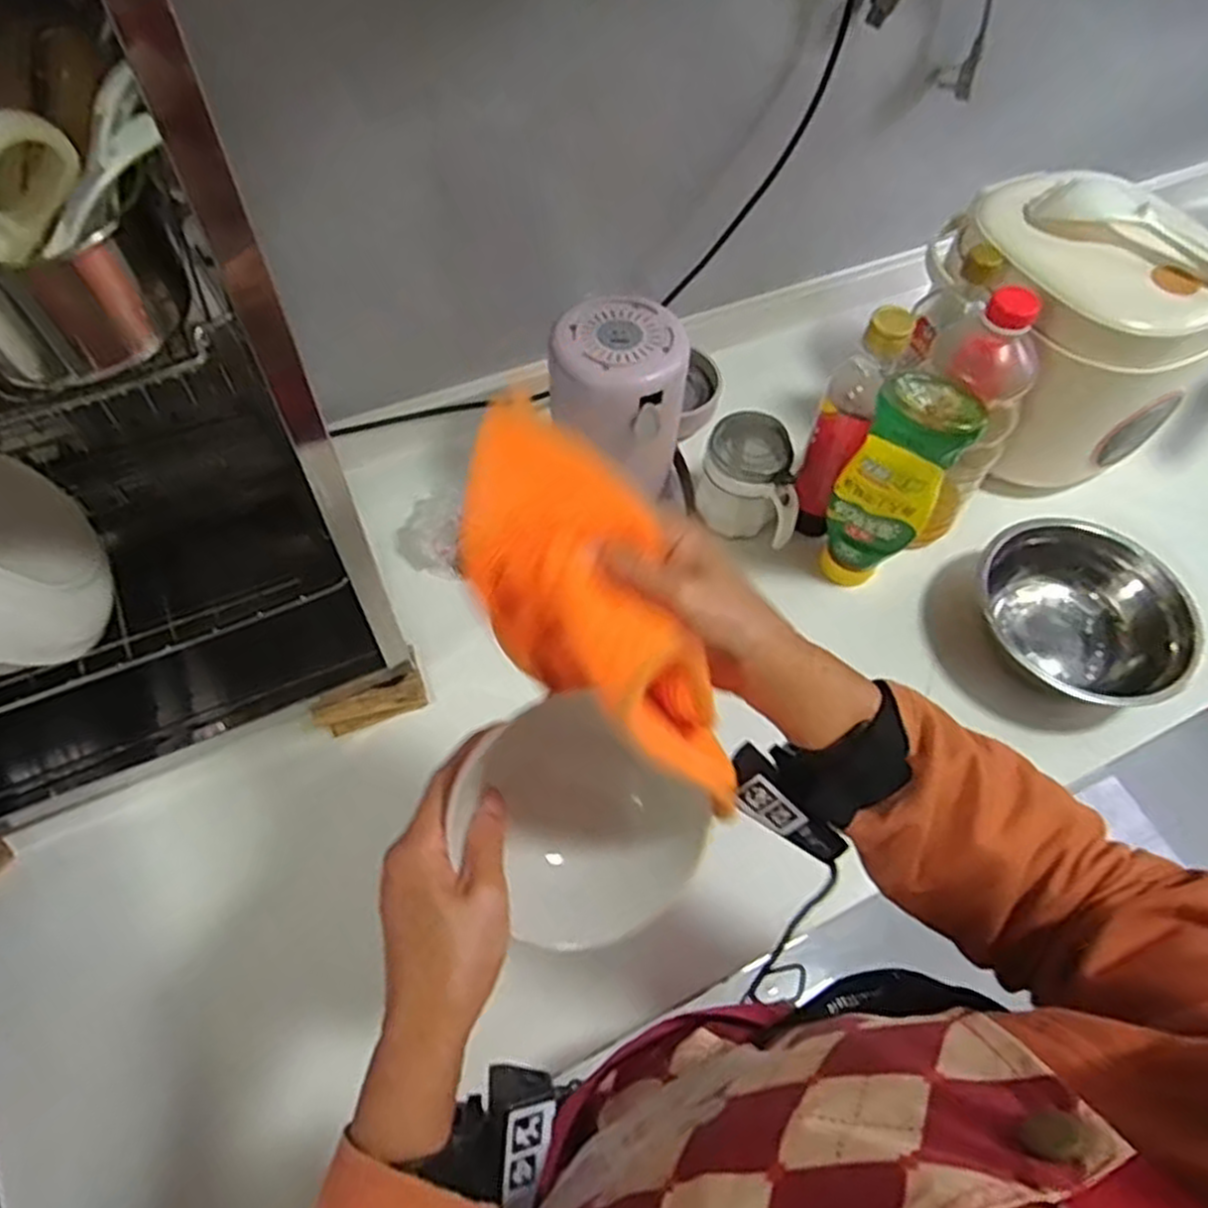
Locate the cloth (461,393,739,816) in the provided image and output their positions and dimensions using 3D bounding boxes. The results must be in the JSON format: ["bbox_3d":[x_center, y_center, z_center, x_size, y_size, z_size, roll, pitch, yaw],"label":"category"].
[{"bbox_3d":[-0.002,0.002,0.355,0.078,0.072,0.202,-28,81,-18],"label":"cloth"}]

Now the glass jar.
[{"bbox_3d":[0.145,-0.118,0.738,0.102,0.090,0.077,27,61,13],"label":"glass jar"}]

